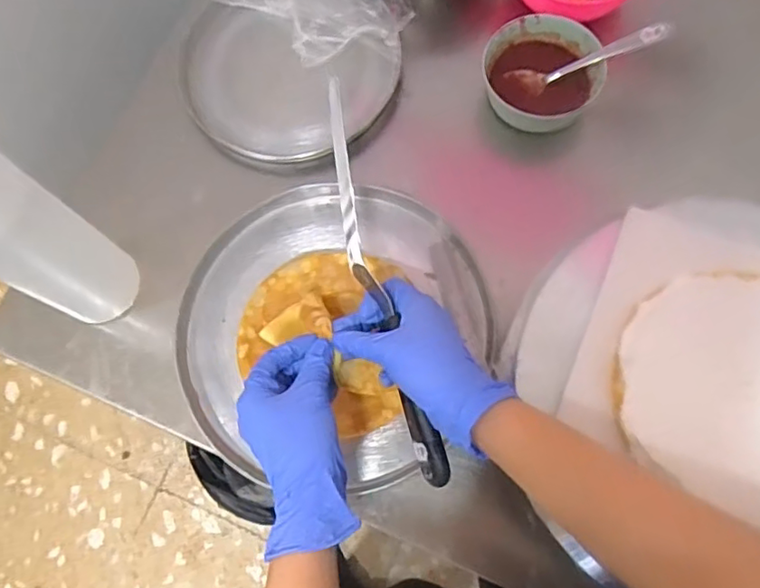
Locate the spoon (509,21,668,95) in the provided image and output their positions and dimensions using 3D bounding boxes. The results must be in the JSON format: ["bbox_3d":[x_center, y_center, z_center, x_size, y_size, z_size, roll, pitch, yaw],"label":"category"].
[{"bbox_3d":[0.204,-0.228,0.595,0.151,0.024,0.028,-12,69,32],"label":"spoon"}]

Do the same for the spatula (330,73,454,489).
[{"bbox_3d":[-0.004,-0.011,0.438,0.026,0.021,0.298,-16,81,-3],"label":"spatula"}]

